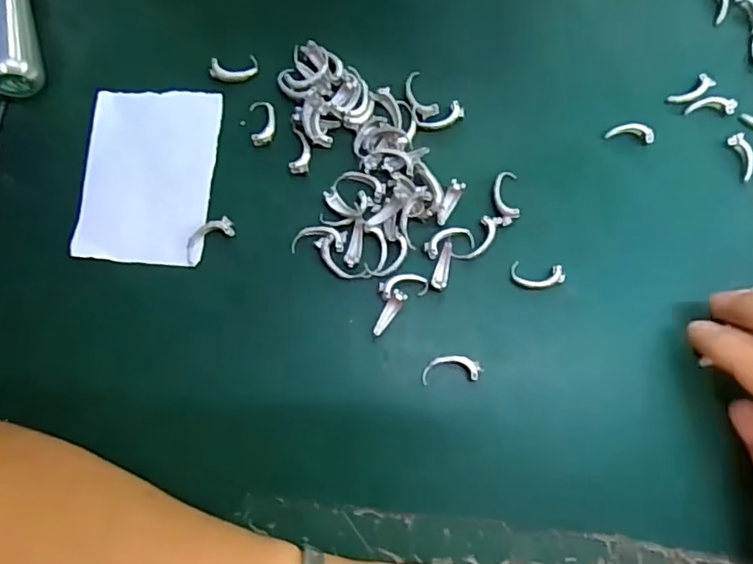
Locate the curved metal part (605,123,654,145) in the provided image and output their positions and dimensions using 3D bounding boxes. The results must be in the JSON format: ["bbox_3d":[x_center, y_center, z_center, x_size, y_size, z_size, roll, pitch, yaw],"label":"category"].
[{"bbox_3d":[0.109,-0.064,0.252,0.020,0.005,0.007,9,80,2],"label":"curved metal part"}]

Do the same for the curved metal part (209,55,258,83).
[{"bbox_3d":[-0.062,-0.093,0.254,0.020,0.004,0.010,-8,80,-1],"label":"curved metal part"}]

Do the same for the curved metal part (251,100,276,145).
[{"bbox_3d":[-0.049,-0.069,0.251,0.010,0.005,0.020,-6,80,-1],"label":"curved metal part"}]

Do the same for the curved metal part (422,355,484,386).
[{"bbox_3d":[0.030,0.034,0.232,0.024,0.005,0.011,-6,80,0],"label":"curved metal part"}]

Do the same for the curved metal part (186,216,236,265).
[{"bbox_3d":[-0.070,-0.019,0.242,0.023,0.007,0.011,-35,82,-5],"label":"curved metal part"}]

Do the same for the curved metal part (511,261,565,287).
[{"bbox_3d":[0.066,-0.003,0.239,0.021,0.005,0.010,8,80,2],"label":"curved metal part"}]

